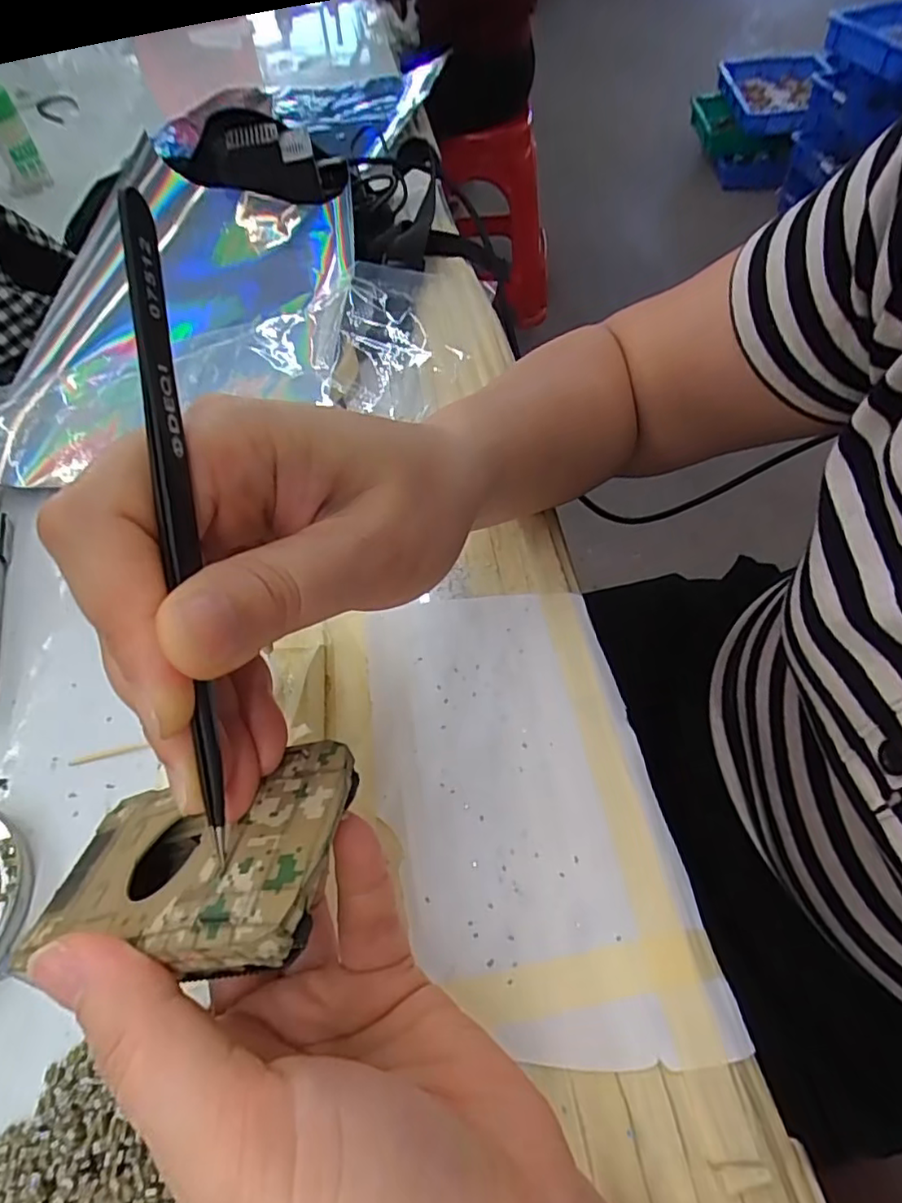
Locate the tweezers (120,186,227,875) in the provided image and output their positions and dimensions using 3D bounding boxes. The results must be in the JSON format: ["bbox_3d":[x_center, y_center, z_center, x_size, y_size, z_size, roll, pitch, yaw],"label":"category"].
[{"bbox_3d":[-0.054,-0.009,0.121,0.004,0.010,0.133,-3,100,2],"label":"tweezers"}]

